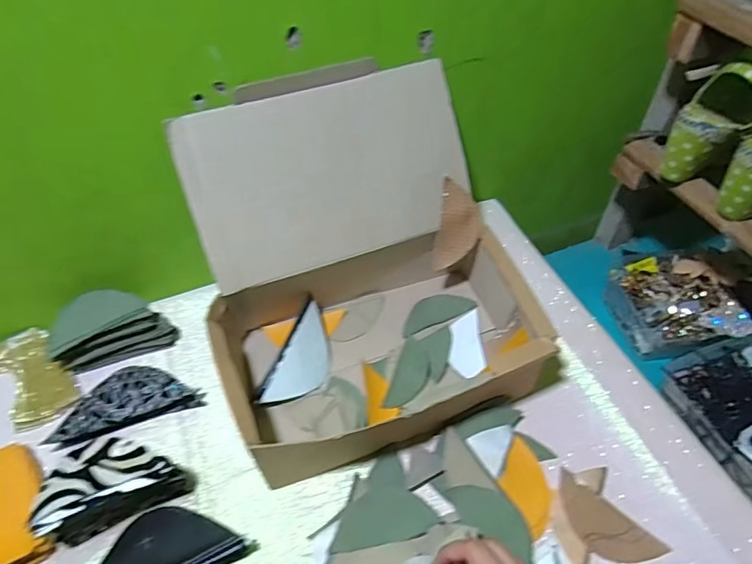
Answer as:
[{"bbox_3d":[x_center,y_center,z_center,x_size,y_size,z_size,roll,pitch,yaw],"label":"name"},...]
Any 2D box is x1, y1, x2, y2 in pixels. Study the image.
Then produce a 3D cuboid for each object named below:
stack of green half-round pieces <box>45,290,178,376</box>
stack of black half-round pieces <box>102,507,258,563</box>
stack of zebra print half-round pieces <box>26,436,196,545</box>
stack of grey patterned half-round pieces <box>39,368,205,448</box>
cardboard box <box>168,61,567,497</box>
[{"bbox_3d":[-0.323,0.054,0.611,0.135,0.069,0.063,-18,54,-13],"label":"stack of green half-round pieces"},{"bbox_3d":[-0.198,0.250,0.463,0.149,0.040,0.071,-21,54,-15],"label":"stack of black half-round pieces"},{"bbox_3d":[-0.256,0.197,0.493,0.123,0.081,0.066,-20,54,-14],"label":"stack of zebra print half-round pieces"},{"bbox_3d":[-0.286,0.135,0.578,0.153,0.027,0.075,-17,52,-13],"label":"stack of grey patterned half-round pieces"},{"bbox_3d":[-0.016,-0.023,0.543,0.333,0.237,0.321,-15,53,-10],"label":"cardboard box"}]

